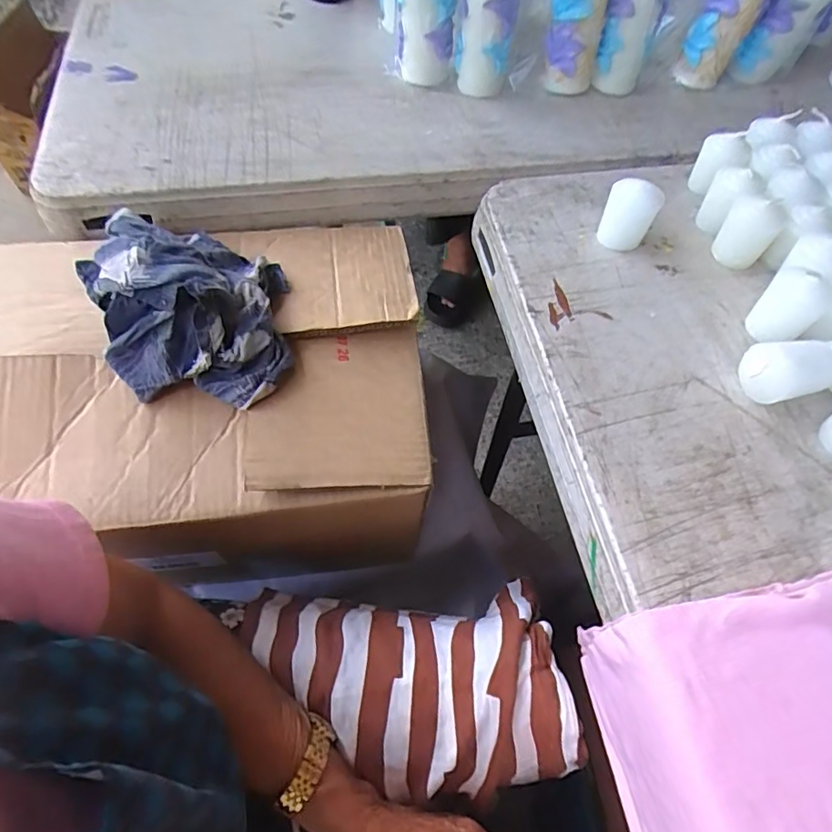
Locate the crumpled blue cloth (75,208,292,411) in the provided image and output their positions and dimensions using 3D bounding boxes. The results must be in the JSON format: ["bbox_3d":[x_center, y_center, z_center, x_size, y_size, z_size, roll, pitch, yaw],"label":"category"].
[{"bbox_3d":[-0.170,-0.088,0.402,0.144,0.059,0.179,-18,61,-13],"label":"crumpled blue cloth"}]

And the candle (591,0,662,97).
[{"bbox_3d":[0.202,-0.373,0.519,0.051,0.105,0.038,17,59,7],"label":"candle"}]

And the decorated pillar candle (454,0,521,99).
[{"bbox_3d":[0.064,-0.361,0.506,0.054,0.109,0.041,8,58,2],"label":"decorated pillar candle"}]

